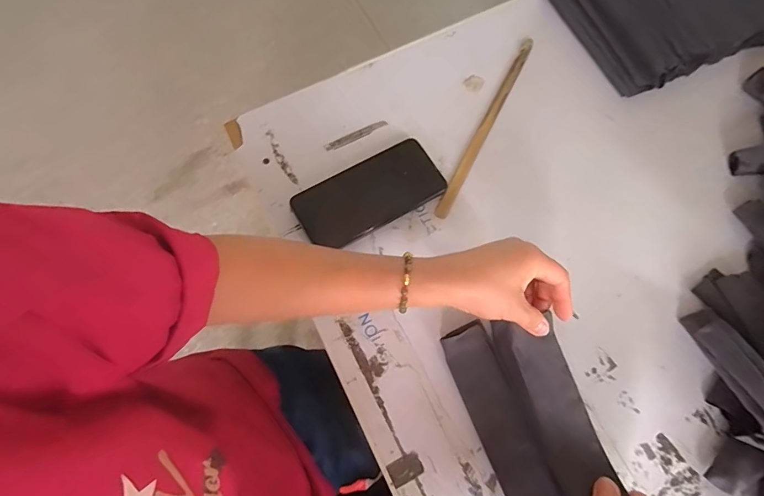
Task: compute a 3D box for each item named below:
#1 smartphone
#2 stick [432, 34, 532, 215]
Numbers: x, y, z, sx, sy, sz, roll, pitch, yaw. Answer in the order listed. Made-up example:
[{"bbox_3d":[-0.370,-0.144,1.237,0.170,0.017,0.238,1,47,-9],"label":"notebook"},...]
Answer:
[{"bbox_3d":[-0.013,-0.059,0.478,0.162,0.014,0.078,-31,75,-10],"label":"smartphone"},{"bbox_3d":[0.127,-0.148,0.511,0.016,0.009,0.263,27,74,8],"label":"stick"}]

